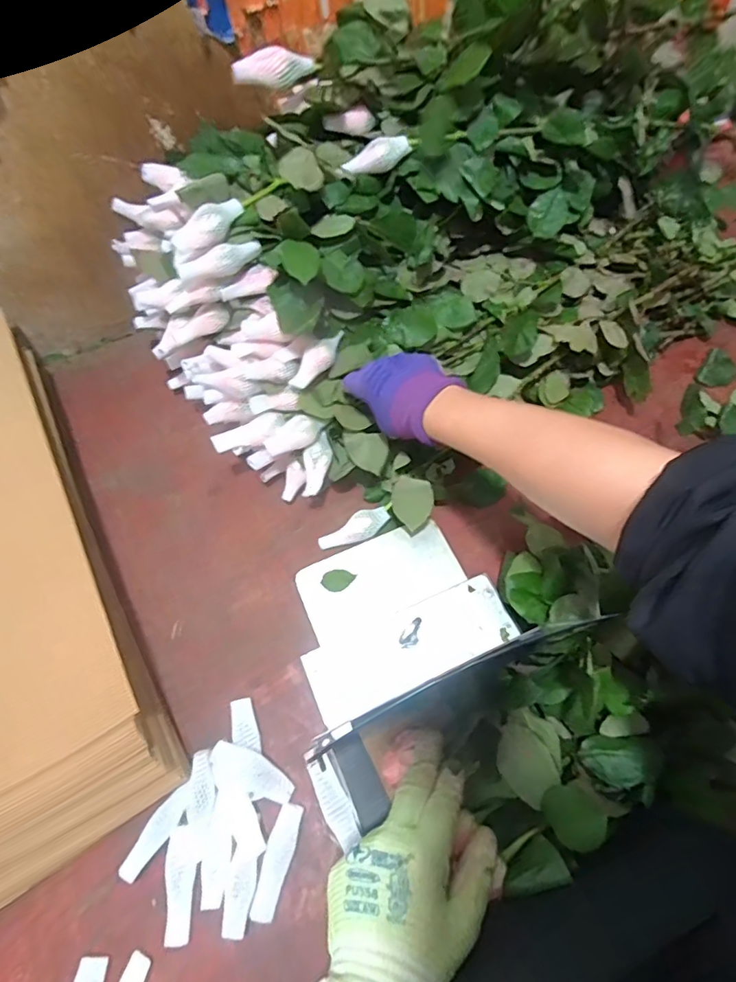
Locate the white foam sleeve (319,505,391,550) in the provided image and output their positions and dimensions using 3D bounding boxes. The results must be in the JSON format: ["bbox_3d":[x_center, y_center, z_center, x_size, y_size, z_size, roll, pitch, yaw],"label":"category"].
[{"bbox_3d":[-0.015,0.046,0.598,0.083,0.027,0.029,-27,66,-11],"label":"white foam sleeve"}]

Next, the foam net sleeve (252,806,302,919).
[{"bbox_3d":[-0.081,0.329,0.463,0.022,0.012,0.088,15,65,9],"label":"foam net sleeve"}]

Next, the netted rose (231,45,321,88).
[{"bbox_3d":[-0.097,-0.441,0.539,0.088,0.025,0.026,-16,64,-6],"label":"netted rose"}]

